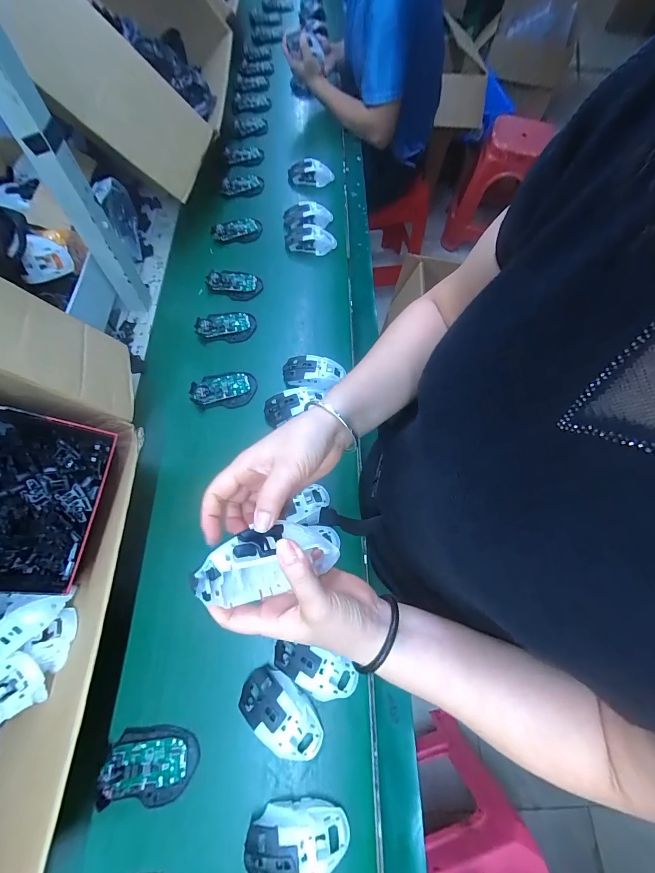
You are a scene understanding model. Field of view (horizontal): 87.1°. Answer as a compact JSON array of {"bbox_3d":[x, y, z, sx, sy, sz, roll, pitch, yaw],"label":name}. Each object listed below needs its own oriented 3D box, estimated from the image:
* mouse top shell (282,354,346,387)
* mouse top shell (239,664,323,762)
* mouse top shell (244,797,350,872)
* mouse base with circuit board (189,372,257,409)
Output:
[{"bbox_3d":[-0.028,-0.118,0.641,0.109,0.041,0.060,8,67,0],"label":"mouse top shell"},{"bbox_3d":[-0.056,0.349,0.435,0.115,0.039,0.067,34,69,10],"label":"mouse top shell"},{"bbox_3d":[-0.033,0.459,0.387,0.114,0.036,0.062,-4,68,-5],"label":"mouse top shell"},{"bbox_3d":[-0.190,-0.085,0.633,0.116,0.030,0.068,-6,68,-6],"label":"mouse base with circuit board"}]

